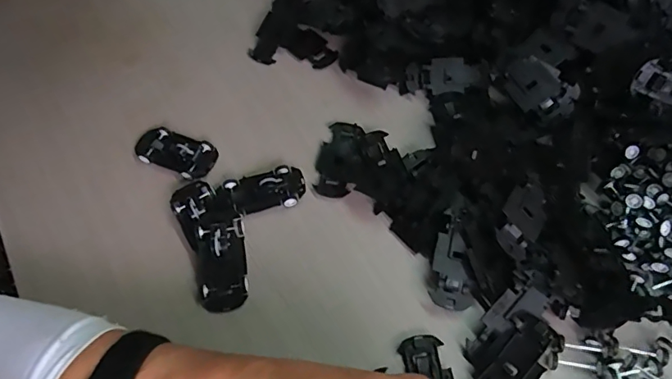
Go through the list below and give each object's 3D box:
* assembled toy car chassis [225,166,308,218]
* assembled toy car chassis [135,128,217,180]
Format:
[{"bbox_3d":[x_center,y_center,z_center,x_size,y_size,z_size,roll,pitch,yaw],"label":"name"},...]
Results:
[{"bbox_3d":[-0.048,0.000,0.347,0.053,0.012,0.033,-18,61,-8],"label":"assembled toy car chassis"},{"bbox_3d":[-0.119,-0.029,0.366,0.062,0.013,0.029,18,63,12],"label":"assembled toy car chassis"}]

